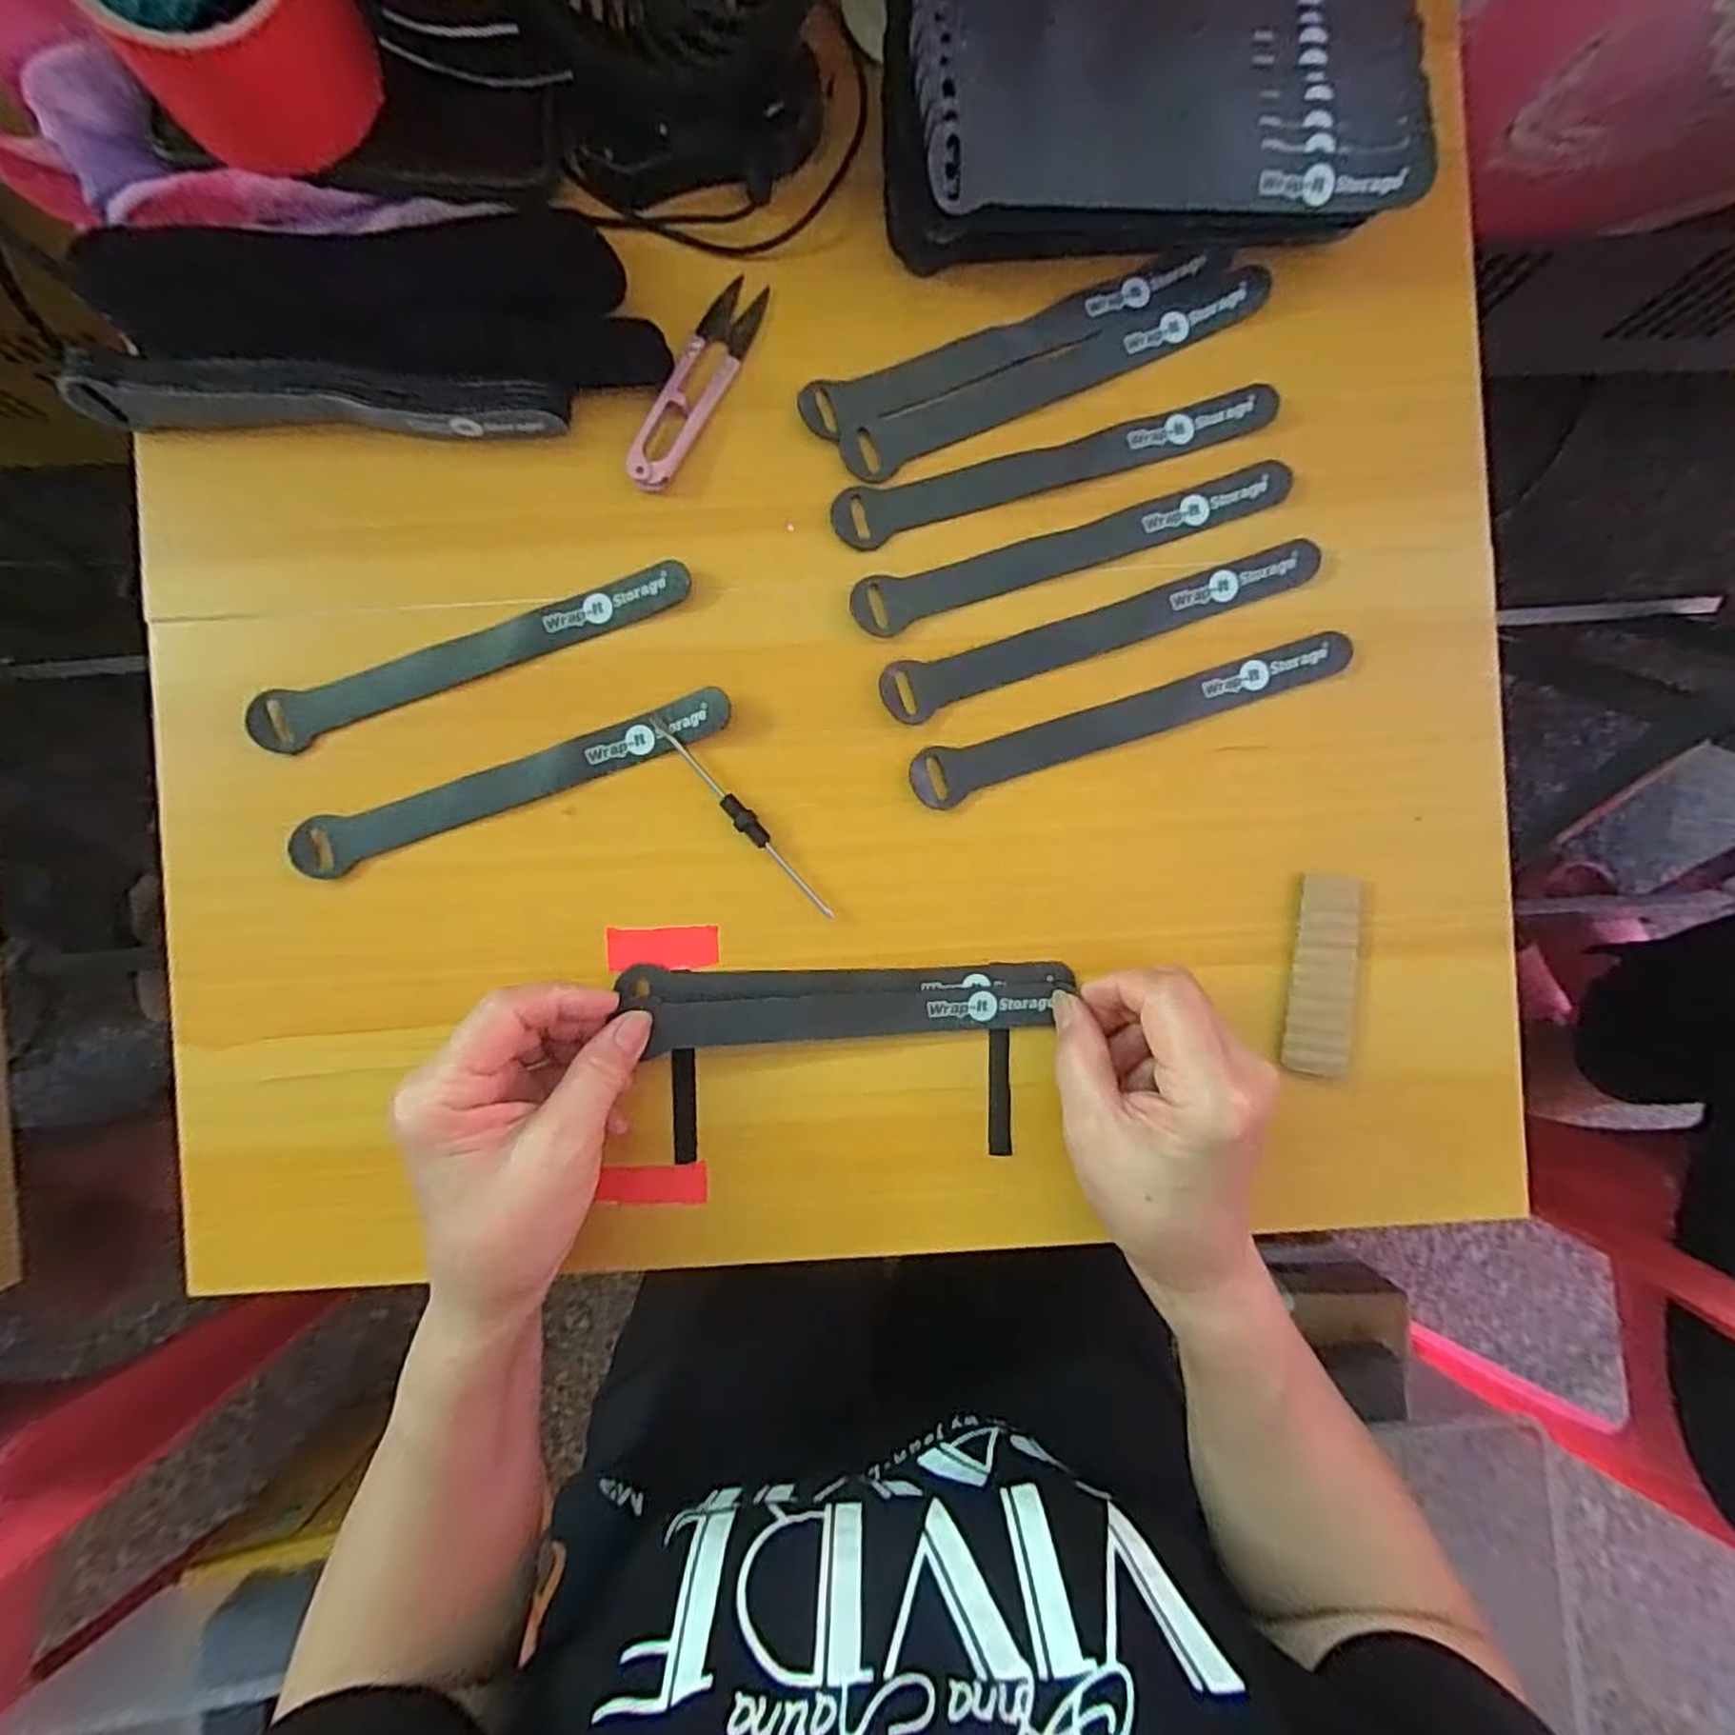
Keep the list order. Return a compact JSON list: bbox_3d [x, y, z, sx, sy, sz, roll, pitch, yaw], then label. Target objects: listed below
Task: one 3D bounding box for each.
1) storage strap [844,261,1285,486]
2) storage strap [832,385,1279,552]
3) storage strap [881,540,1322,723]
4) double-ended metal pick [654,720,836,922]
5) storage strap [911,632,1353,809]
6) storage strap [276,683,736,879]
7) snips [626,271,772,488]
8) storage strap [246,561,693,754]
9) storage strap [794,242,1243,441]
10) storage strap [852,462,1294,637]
[{"bbox_3d":[0.082,-0.216,0.325,0.194,0.007,0.024,-22,91,0],"label":"storage strap"},{"bbox_3d":[0.081,-0.179,0.326,0.196,0.005,0.025,-17,91,0],"label":"storage strap"},{"bbox_3d":[0.101,-0.103,0.321,0.194,0.005,0.024,-17,91,0],"label":"storage strap"},{"bbox_3d":[-0.054,-0.022,0.319,0.009,0.005,0.115,-42,91,1],"label":"double-ended metal pick"},{"bbox_3d":[0.115,-0.064,0.323,0.195,0.007,0.024,-16,98,0],"label":"storage strap"},{"bbox_3d":[-0.155,-0.039,0.321,0.198,0.010,0.023,-20,91,0],"label":"storage strap"},{"bbox_3d":[-0.074,-0.210,0.320,0.022,0.009,0.101,27,91,0],"label":"snips"},{"bbox_3d":[-0.173,-0.094,0.327,0.197,0.009,0.024,-20,91,0],"label":"storage strap"},{"bbox_3d":[0.063,-0.229,0.321,0.190,0.005,0.023,-19,91,0],"label":"storage strap"},{"bbox_3d":[0.089,-0.141,0.324,0.195,0.006,0.023,-19,88,0],"label":"storage strap"}]

